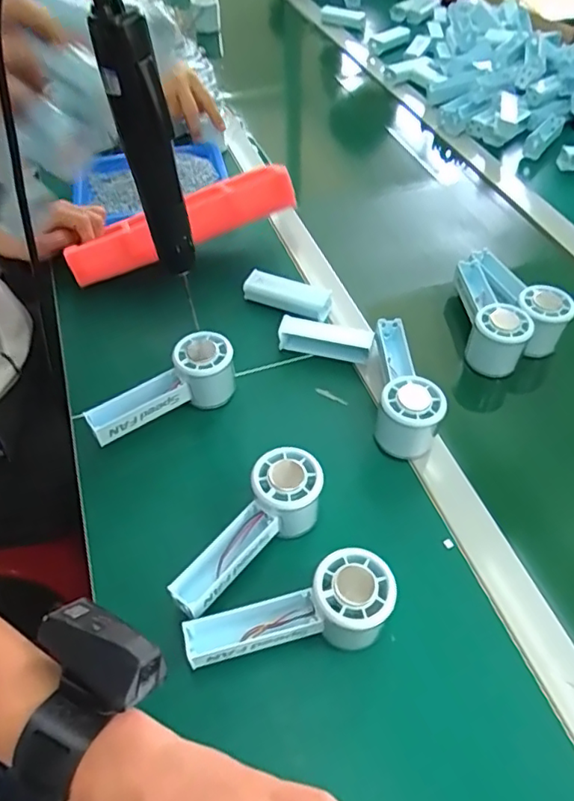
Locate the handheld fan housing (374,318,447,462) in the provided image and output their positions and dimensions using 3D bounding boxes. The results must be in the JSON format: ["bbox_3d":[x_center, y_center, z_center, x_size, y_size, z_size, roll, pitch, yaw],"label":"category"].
[{"bbox_3d":[0.114,-0.022,0.557,0.067,0.057,0.156,4,51,5],"label":"handheld fan housing"}]

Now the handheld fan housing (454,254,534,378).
[{"bbox_3d":[0.225,-0.104,0.636,0.057,0.062,0.148,3,51,3],"label":"handheld fan housing"}]

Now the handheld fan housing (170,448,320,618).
[{"bbox_3d":[-0.034,0.102,0.454,0.150,0.048,0.056,-37,59,-25],"label":"handheld fan housing"}]

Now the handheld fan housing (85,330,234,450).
[{"bbox_3d":[-0.121,-0.012,0.553,0.146,0.057,0.048,-23,54,-17],"label":"handheld fan housing"}]

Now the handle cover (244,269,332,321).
[{"bbox_3d":[0.002,-0.125,0.660,0.100,0.019,0.040,19,54,15],"label":"handle cover"}]

